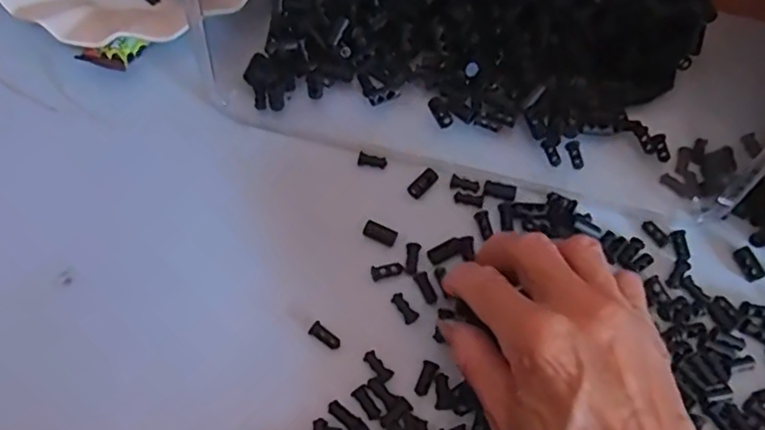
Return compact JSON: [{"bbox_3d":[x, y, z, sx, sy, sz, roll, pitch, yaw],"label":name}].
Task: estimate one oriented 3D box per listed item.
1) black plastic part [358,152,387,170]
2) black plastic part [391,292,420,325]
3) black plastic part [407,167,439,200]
[{"bbox_3d":[-0.006,-0.032,0.352,0.016,0.004,0.007,11,63,5],"label":"black plastic part"},{"bbox_3d":[0.011,0.047,0.314,0.008,0.004,0.017,-34,68,-17],"label":"black plastic part"},{"bbox_3d":[0.023,-0.018,0.348,0.010,0.004,0.019,40,69,18],"label":"black plastic part"}]

